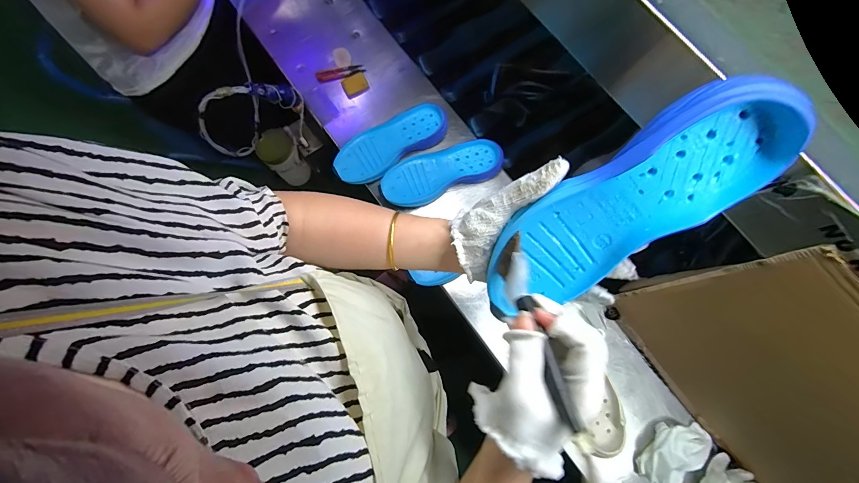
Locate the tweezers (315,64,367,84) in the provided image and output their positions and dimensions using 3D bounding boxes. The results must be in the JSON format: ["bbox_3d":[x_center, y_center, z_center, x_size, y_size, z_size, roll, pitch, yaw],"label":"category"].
[{"bbox_3d":[-0.186,-0.352,0.757,0.099,0.010,0.030,-16,77,-7],"label":"tweezers"}]

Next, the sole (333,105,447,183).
[{"bbox_3d":[-0.074,-0.189,0.706,0.235,0.029,0.096,-25,79,-9],"label":"sole"}]

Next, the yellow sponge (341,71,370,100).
[{"bbox_3d":[-0.154,-0.324,0.751,0.053,0.012,0.047,-26,79,-10],"label":"yellow sponge"}]

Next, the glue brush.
[{"bbox_3d":[0.082,0.063,0.276,0.019,0.030,0.147,-12,54,-4],"label":"glue brush"}]

